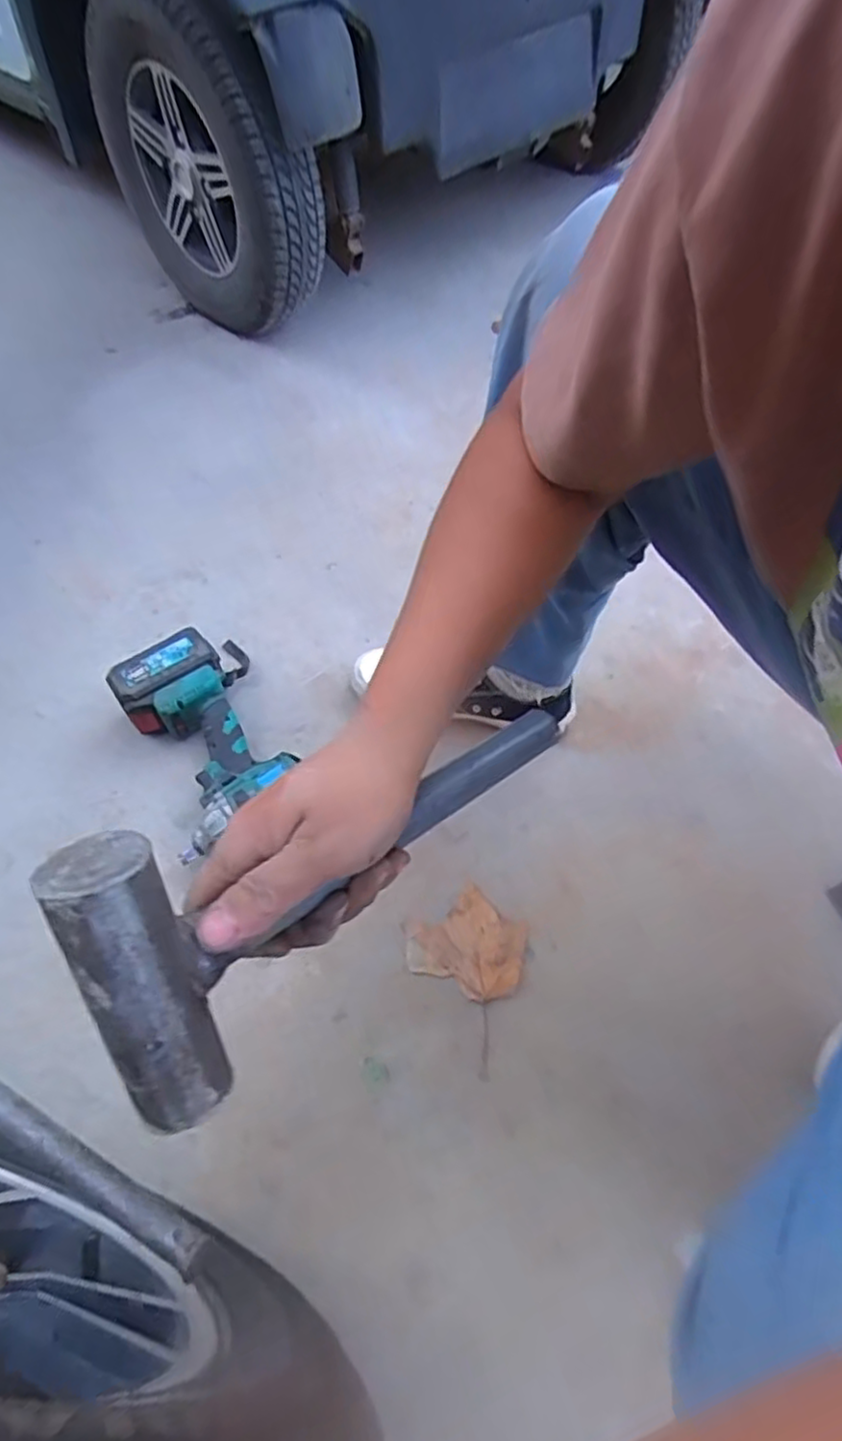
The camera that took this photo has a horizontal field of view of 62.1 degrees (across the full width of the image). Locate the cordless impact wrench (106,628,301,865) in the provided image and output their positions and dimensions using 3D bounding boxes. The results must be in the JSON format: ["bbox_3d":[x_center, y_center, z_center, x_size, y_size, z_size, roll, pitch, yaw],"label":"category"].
[{"bbox_3d":[-0.237,0.011,0.778,0.153,0.080,0.269,-24,59,-16],"label":"cordless impact wrench"}]

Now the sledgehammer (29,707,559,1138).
[{"bbox_3d":[-0.020,0.040,0.324,0.289,0.128,0.045,-37,33,-30],"label":"sledgehammer"}]

